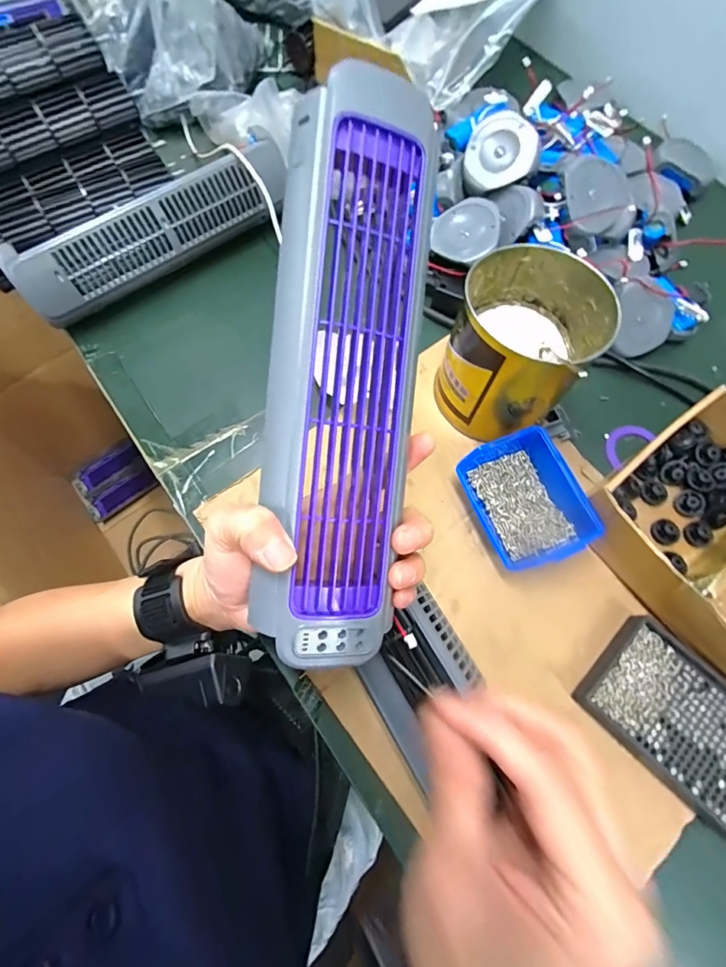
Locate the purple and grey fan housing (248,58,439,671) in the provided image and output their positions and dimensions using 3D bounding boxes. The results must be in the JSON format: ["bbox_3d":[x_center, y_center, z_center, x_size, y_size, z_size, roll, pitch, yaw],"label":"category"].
[{"bbox_3d":[-0.011,-0.054,0.231,0.079,0.028,0.292,5,92,-16],"label":"purple and grey fan housing"}]

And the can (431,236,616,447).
[{"bbox_3d":[0.138,-0.122,0.392,0.133,0.110,0.119,-43,76,-12],"label":"can"}]

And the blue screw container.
[{"bbox_3d":[0.145,0.015,0.384,0.082,0.044,0.110,-22,73,-7],"label":"blue screw container"}]

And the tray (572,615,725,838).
[{"bbox_3d":[0.248,0.185,0.338,0.141,0.023,0.089,43,77,13],"label":"tray"}]

